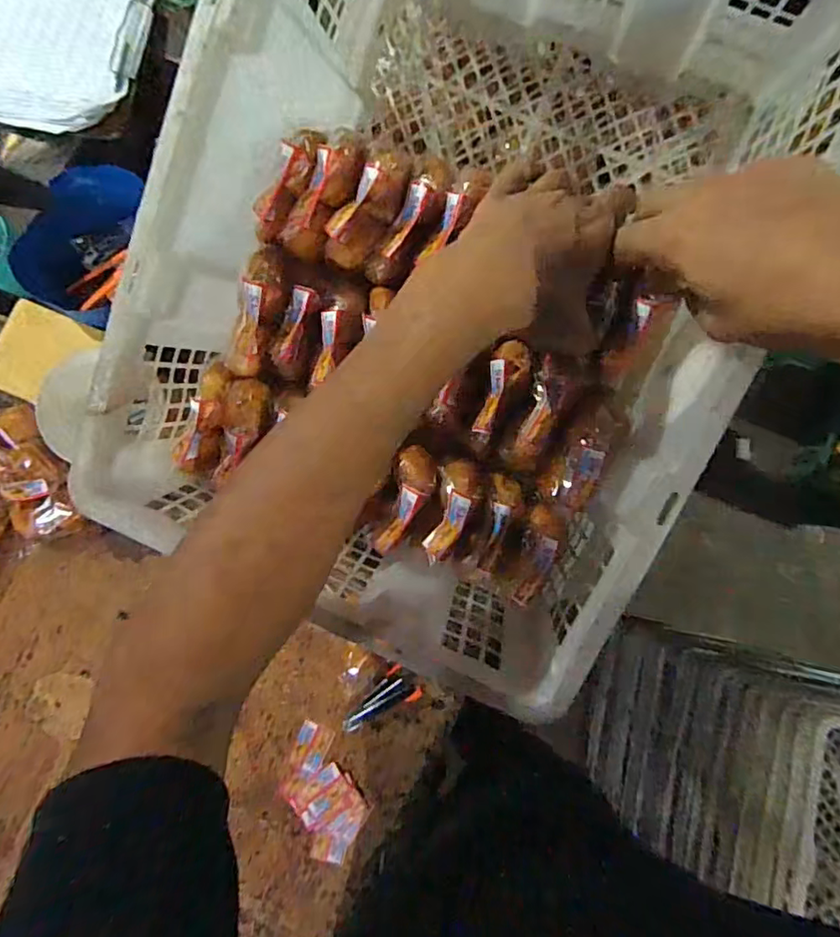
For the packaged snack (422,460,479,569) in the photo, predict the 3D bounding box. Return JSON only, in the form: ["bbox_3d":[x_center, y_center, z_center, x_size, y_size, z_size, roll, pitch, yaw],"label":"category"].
[{"bbox_3d":[0.022,0.030,0.406,0.027,0.028,0.076,20,85,3],"label":"packaged snack"}]

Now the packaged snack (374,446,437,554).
[{"bbox_3d":[-0.008,0.024,0.410,0.029,0.022,0.078,16,84,2],"label":"packaged snack"}]

